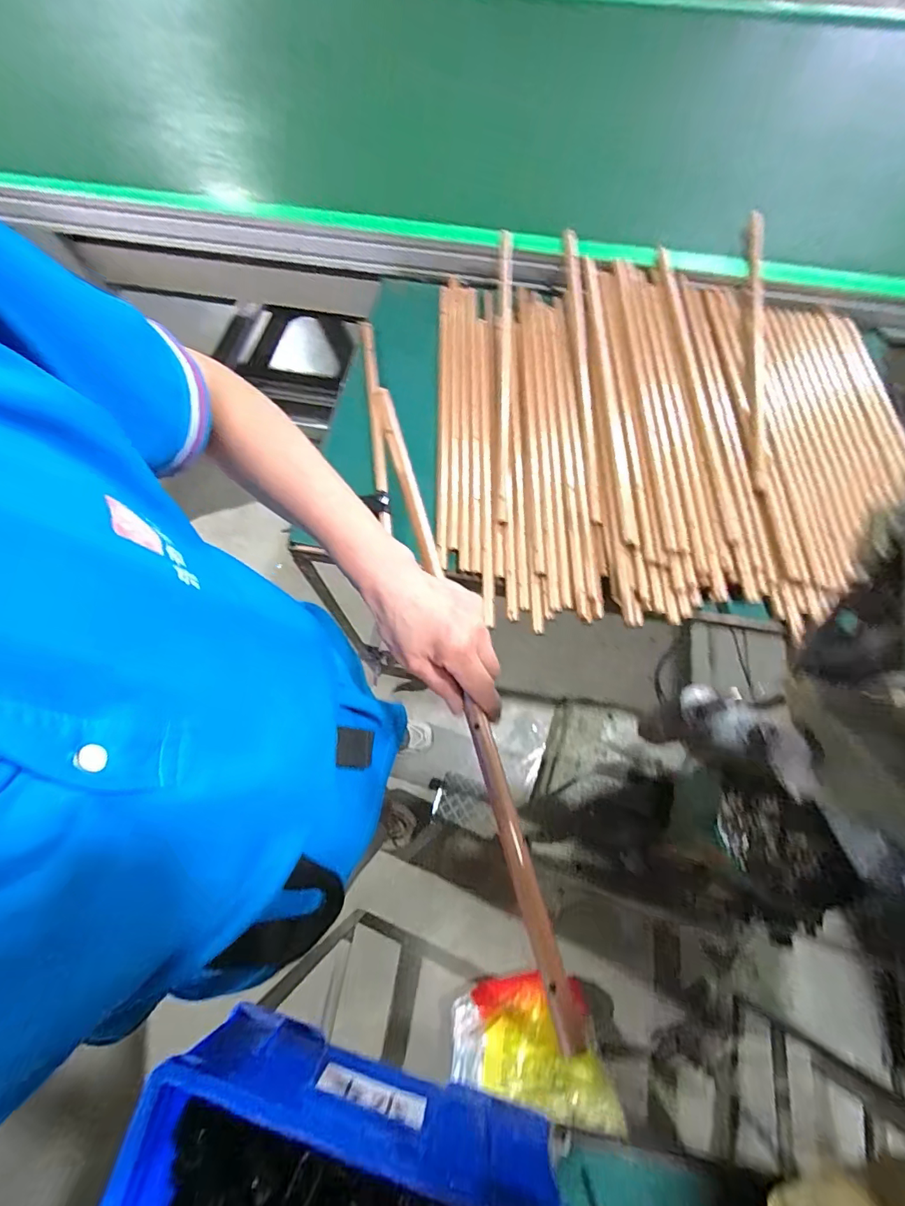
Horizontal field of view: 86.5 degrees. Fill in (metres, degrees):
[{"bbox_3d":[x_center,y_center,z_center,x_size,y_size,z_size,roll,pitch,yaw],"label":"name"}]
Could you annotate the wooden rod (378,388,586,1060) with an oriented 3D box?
[{"bbox_3d":[-0.002,0.016,0.411,0.017,0.018,0.568,-14,63,-5],"label":"wooden rod"}]

